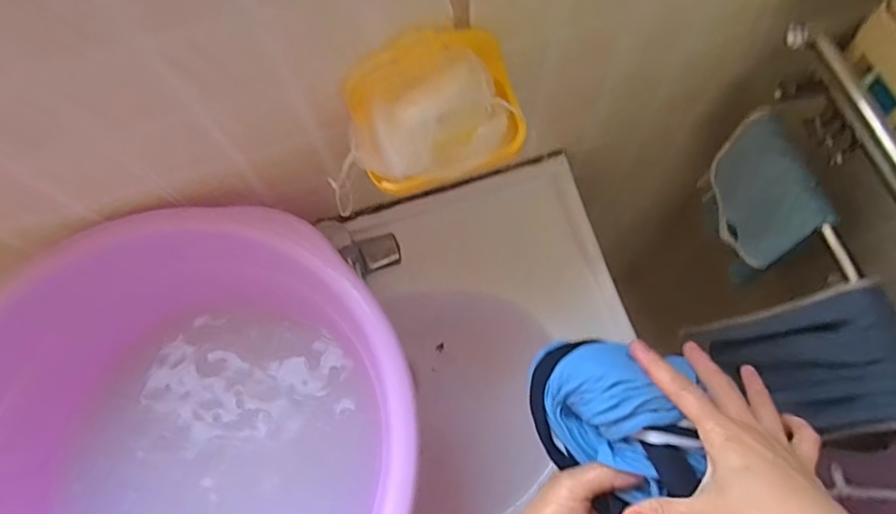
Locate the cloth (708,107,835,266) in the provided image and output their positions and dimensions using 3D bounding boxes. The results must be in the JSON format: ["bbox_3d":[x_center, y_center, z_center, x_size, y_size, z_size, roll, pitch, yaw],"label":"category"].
[{"bbox_3d":[0.358,-0.072,0.611,0.034,0.132,0.146,-23,71,-6],"label":"cloth"}]

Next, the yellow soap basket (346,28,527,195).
[{"bbox_3d":[-0.013,-0.117,0.429,0.141,0.065,0.103,-17,71,-4],"label":"yellow soap basket"}]

